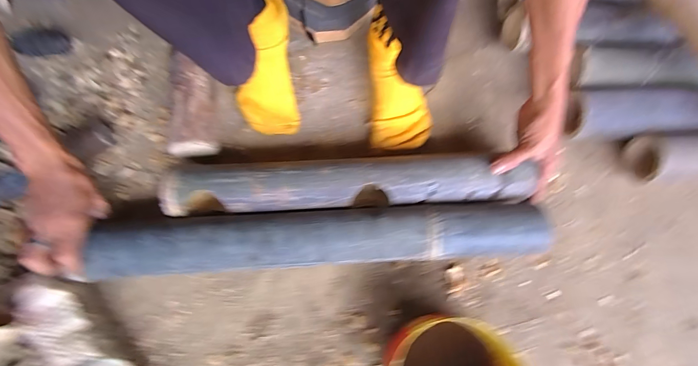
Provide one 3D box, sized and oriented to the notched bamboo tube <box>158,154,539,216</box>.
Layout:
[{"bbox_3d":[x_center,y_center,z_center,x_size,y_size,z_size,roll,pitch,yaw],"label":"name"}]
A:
[{"bbox_3d":[0.002,0.003,0.459,0.479,0.061,0.066,-2,71,-2],"label":"notched bamboo tube"}]

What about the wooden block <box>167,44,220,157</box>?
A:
[{"bbox_3d":[-0.234,-0.118,0.496,0.061,0.063,0.159,-10,75,-4],"label":"wooden block"}]

